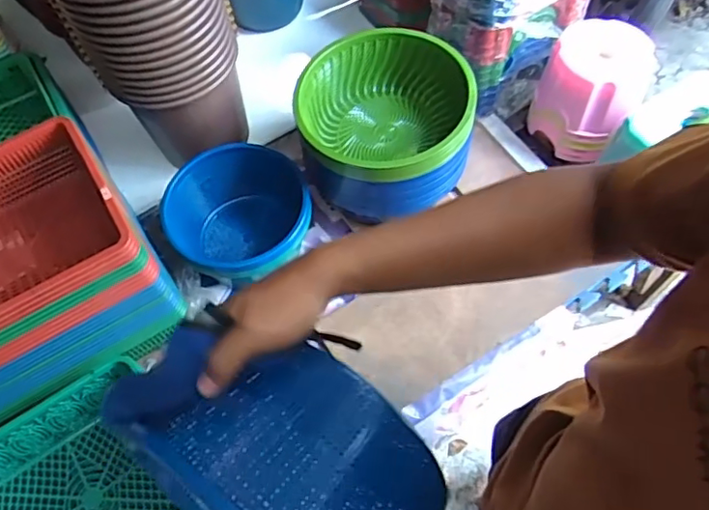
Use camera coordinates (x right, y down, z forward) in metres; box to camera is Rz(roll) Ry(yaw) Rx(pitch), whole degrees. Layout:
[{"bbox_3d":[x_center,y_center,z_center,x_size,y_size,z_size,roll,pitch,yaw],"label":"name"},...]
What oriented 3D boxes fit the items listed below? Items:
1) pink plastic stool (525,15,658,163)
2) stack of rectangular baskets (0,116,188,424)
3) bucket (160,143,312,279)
[{"bbox_3d":[0.494,-0.347,1.233,0.197,0.214,0.200,-1,60,2],"label":"pink plastic stool"},{"bbox_3d":[-0.536,0.027,0.946,0.384,0.220,0.317,-32,63,-15],"label":"stack of rectangular baskets"},{"bbox_3d":[-0.222,-0.058,1.114,0.261,0.163,0.243,-1,60,2],"label":"bucket"}]

